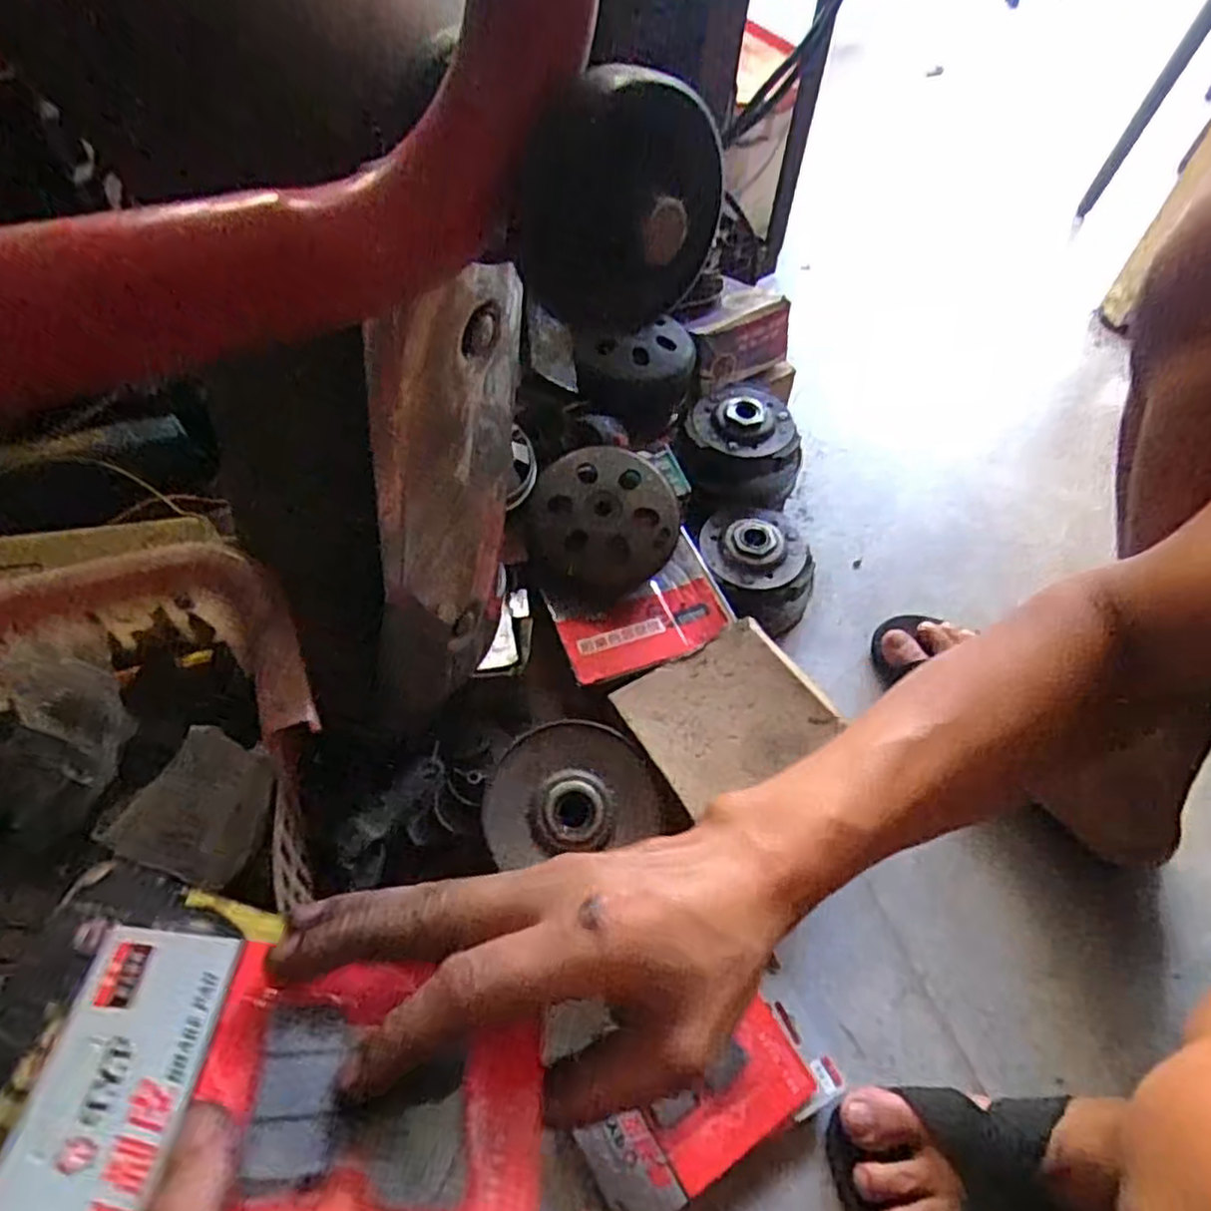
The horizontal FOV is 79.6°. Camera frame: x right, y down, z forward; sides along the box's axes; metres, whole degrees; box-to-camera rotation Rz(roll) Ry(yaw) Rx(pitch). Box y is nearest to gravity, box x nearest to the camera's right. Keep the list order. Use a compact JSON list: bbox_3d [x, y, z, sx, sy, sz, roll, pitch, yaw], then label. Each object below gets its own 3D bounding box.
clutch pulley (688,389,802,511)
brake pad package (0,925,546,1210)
[{"bbox_3d":[0.144,-0.151,0.794,0.123,0.126,0.105,7,55,2],"label":"clutch pulley"},{"bbox_3d":[-0.096,0.159,0.230,0.153,0.008,0.097,12,39,-10],"label":"brake pad package"}]

